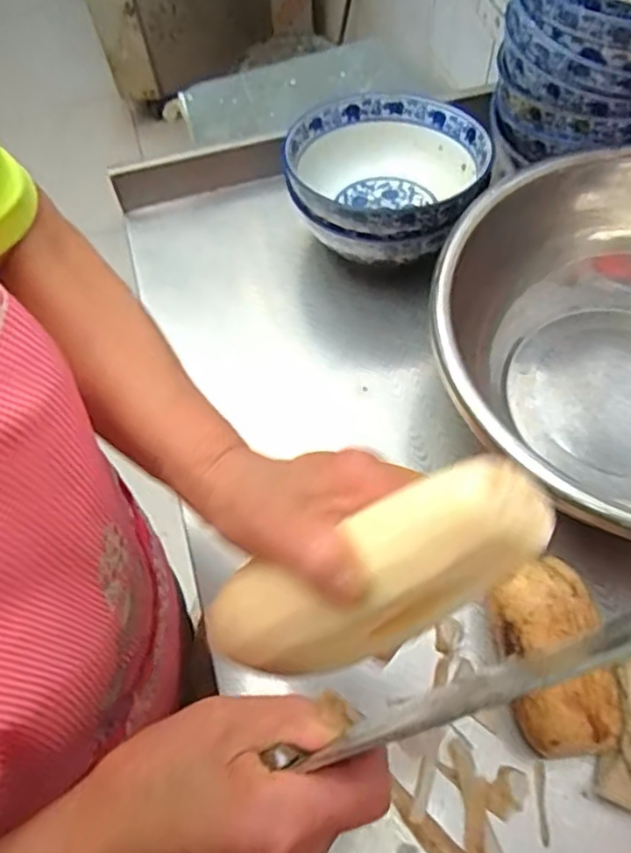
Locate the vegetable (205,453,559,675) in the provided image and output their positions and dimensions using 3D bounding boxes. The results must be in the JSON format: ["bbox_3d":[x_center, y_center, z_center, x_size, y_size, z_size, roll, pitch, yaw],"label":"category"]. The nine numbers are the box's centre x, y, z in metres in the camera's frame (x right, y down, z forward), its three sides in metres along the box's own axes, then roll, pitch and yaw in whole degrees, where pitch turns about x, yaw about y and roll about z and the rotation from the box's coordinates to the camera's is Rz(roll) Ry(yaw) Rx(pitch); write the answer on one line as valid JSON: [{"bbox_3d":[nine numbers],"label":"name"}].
[{"bbox_3d":[0.018,0.069,0.288,0.148,0.051,0.045,-35,59,26],"label":"vegetable"}]

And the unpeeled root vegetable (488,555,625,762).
[{"bbox_3d":[0.167,0.161,0.480,0.075,0.065,0.134,-9,62,-2],"label":"unpeeled root vegetable"}]

